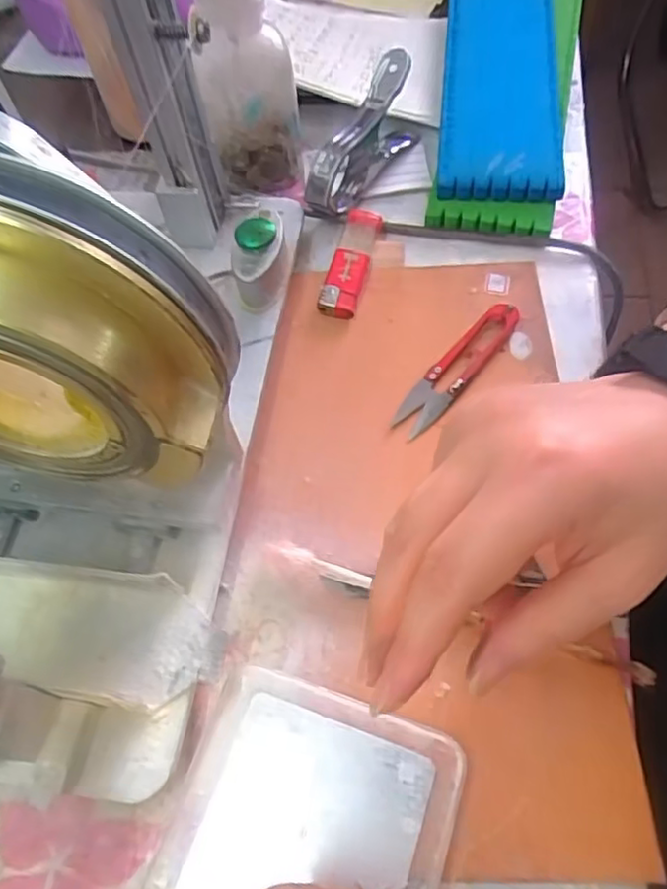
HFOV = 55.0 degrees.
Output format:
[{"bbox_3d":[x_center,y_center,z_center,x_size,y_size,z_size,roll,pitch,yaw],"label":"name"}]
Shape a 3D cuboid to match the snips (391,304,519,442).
[{"bbox_3d":[0.070,-0.044,0.362,0.022,0.012,0.101,36,69,22],"label":"snips"}]

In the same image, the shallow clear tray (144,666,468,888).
[{"bbox_3d":[-0.010,0.156,0.259,0.109,0.007,0.104,15,63,10],"label":"shallow clear tray"}]

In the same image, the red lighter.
[{"bbox_3d":[0.011,-0.113,0.399,0.023,0.013,0.083,11,62,11],"label":"red lighter"}]

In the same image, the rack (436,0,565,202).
[{"bbox_3d":[0.122,-0.286,0.465,0.080,0.012,0.297,4,68,7],"label":"rack"}]

